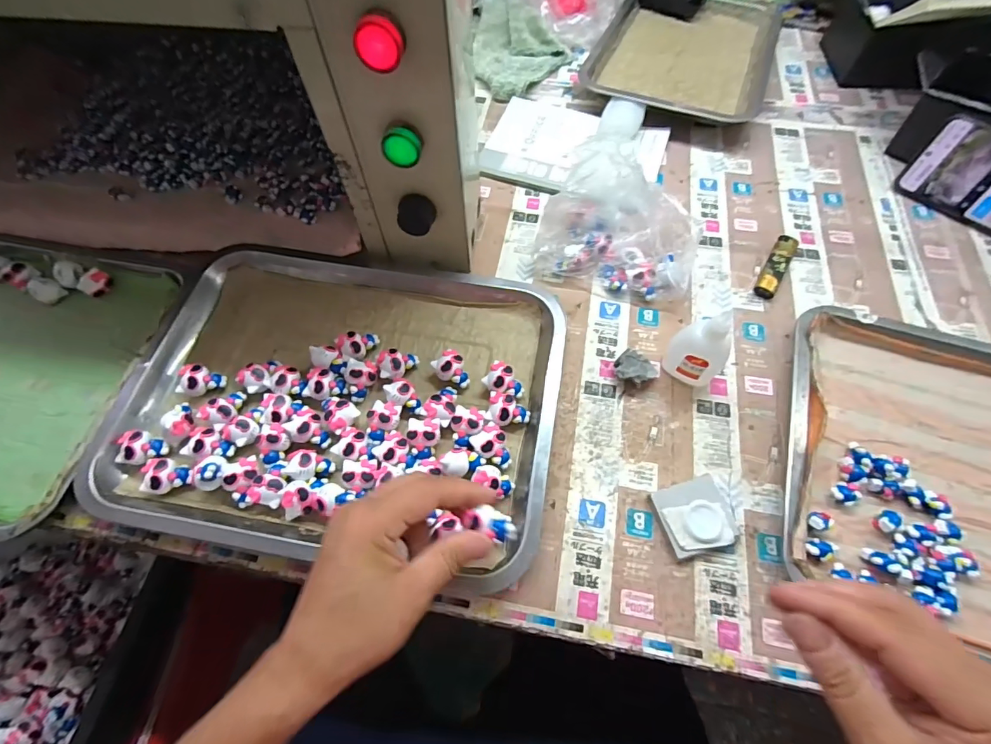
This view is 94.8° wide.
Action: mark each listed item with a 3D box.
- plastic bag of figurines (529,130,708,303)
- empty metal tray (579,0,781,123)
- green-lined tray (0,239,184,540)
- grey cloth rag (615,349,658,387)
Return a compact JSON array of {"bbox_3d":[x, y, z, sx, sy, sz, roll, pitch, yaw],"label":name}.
[{"bbox_3d":[0.120,-0.143,0.425,0.145,0.088,0.101,18,65,8],"label":"plastic bag of figurines"},{"bbox_3d":[0.253,-0.425,0.602,0.211,0.028,0.298,23,66,10],"label":"empty metal tray"},{"bbox_3d":[-0.483,-0.009,0.417,0.350,0.043,0.260,12,65,5],"label":"green-lined tray"},{"bbox_3d":[0.121,-0.001,0.394,0.034,0.022,0.027,29,67,12],"label":"grey cloth rag"}]

